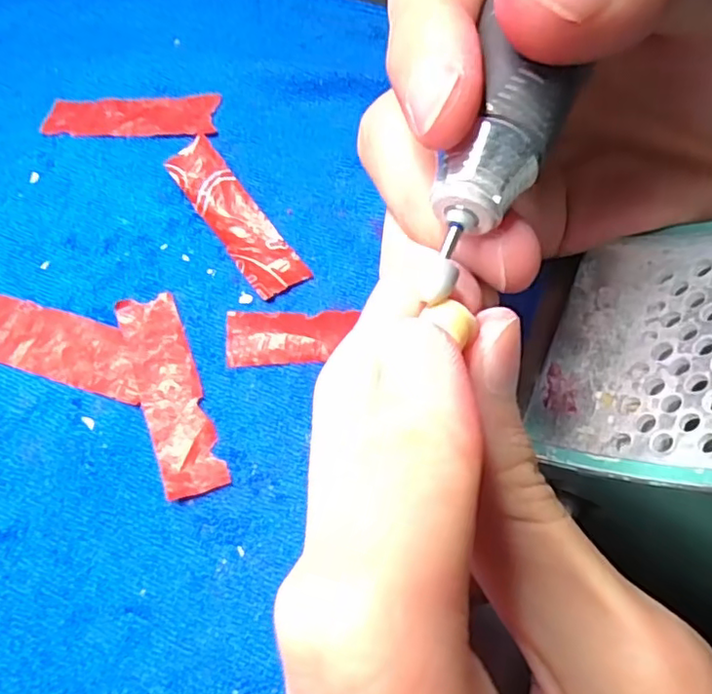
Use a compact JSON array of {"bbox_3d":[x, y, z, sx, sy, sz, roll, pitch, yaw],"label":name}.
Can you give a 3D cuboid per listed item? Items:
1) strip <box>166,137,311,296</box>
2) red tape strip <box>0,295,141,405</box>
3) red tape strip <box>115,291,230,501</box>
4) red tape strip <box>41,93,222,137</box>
[{"bbox_3d":[-0.036,-0.040,0.183,0.016,0.007,0.058,-34,67,-13],"label":"strip"},{"bbox_3d":[-0.083,-0.001,0.168,0.057,0.004,0.019,15,65,10],"label":"red tape strip"},{"bbox_3d":[-0.049,0.011,0.161,0.015,0.004,0.058,-18,65,-14],"label":"red tape strip"},{"bbox_3d":[-0.076,-0.079,0.204,0.059,0.004,0.015,2,64,4],"label":"red tape strip"}]

